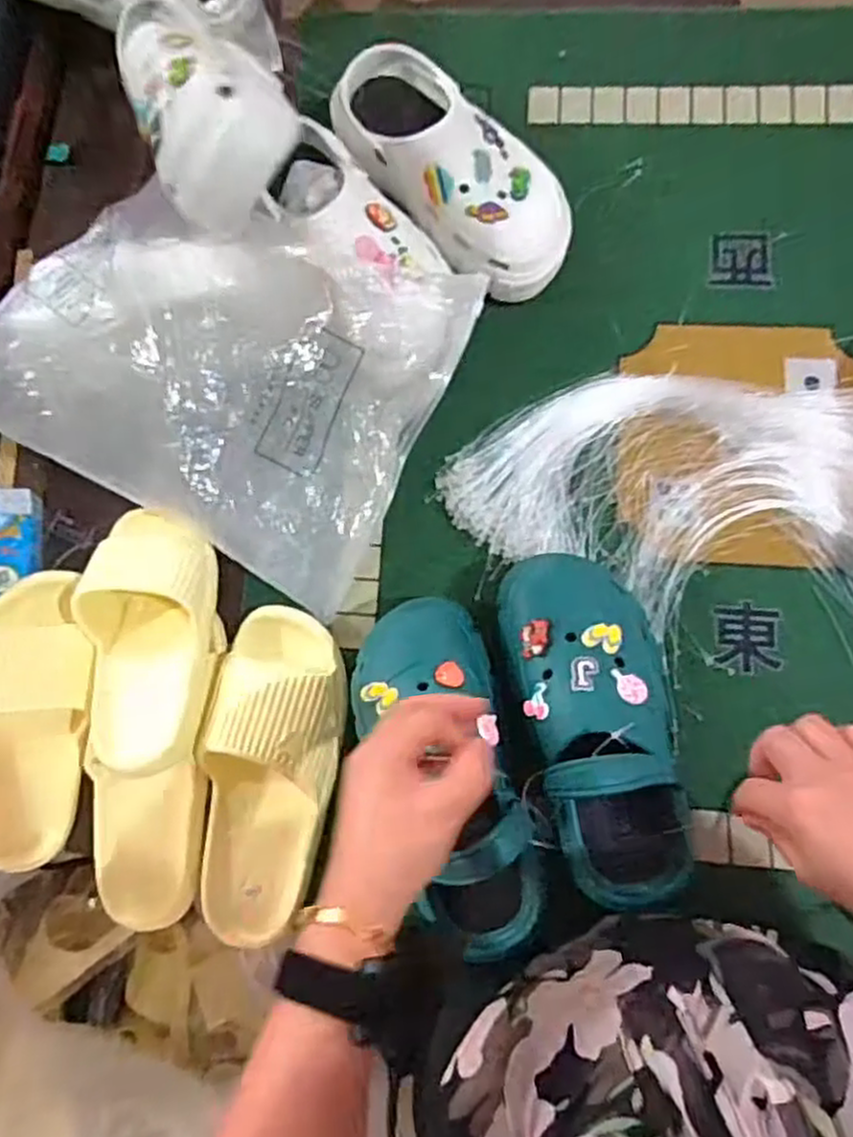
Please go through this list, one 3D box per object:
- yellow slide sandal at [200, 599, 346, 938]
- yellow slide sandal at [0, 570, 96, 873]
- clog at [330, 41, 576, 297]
[{"bbox_3d":[-0.127,0.164,0.606,0.110,0.065,0.266,8,81,4],"label":"yellow slide sandal"},{"bbox_3d":[-0.340,0.126,0.646,0.090,0.058,0.239,6,85,-25],"label":"yellow slide sandal"},{"bbox_3d":[0.020,-0.345,0.659,0.247,0.082,0.106,44,85,8],"label":"clog"}]

